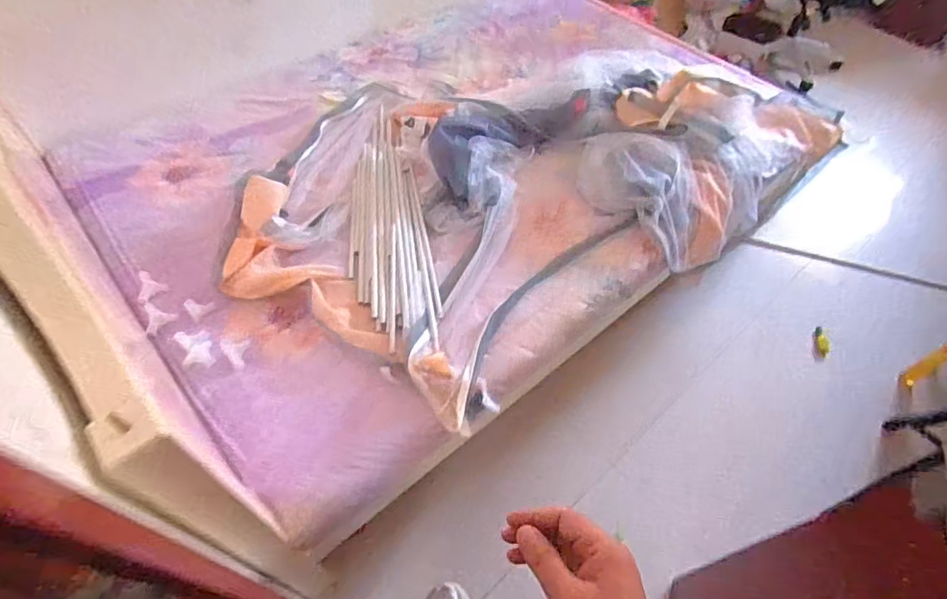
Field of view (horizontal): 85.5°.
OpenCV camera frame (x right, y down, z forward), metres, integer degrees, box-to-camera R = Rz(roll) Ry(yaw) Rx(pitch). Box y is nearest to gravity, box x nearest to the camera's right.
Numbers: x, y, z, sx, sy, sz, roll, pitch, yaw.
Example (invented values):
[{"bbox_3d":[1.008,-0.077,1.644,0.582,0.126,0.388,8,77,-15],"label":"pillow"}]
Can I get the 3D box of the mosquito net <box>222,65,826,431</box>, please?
[{"bbox_3d":[0.169,-0.439,1.446,1.721,0.229,0.994,-31,61,-25],"label":"mosquito net"}]

